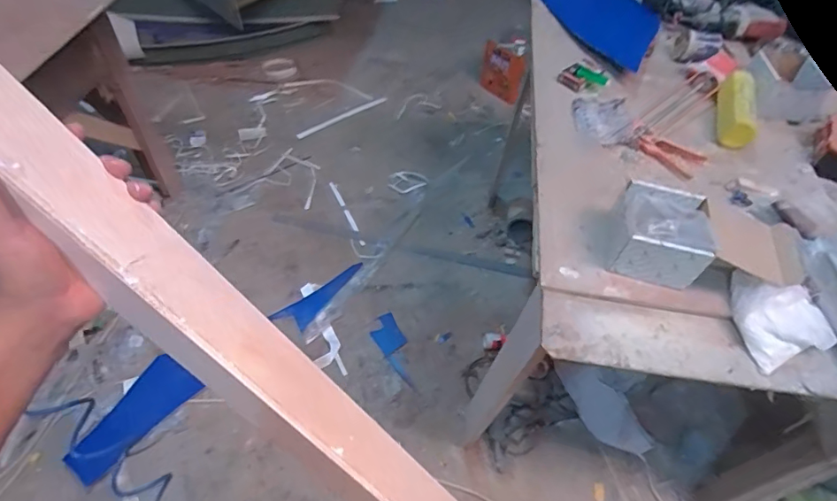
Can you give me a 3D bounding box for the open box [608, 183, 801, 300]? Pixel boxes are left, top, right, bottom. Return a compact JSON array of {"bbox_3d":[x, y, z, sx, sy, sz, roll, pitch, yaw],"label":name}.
[{"bbox_3d":[0.364,-0.029,0.773,0.137,0.082,0.129,14,53,7],"label":"open box"}]

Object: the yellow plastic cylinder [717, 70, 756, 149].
[{"bbox_3d":[0.652,-0.294,1.022,0.063,0.057,0.196,16,53,8],"label":"yellow plastic cylinder"}]

